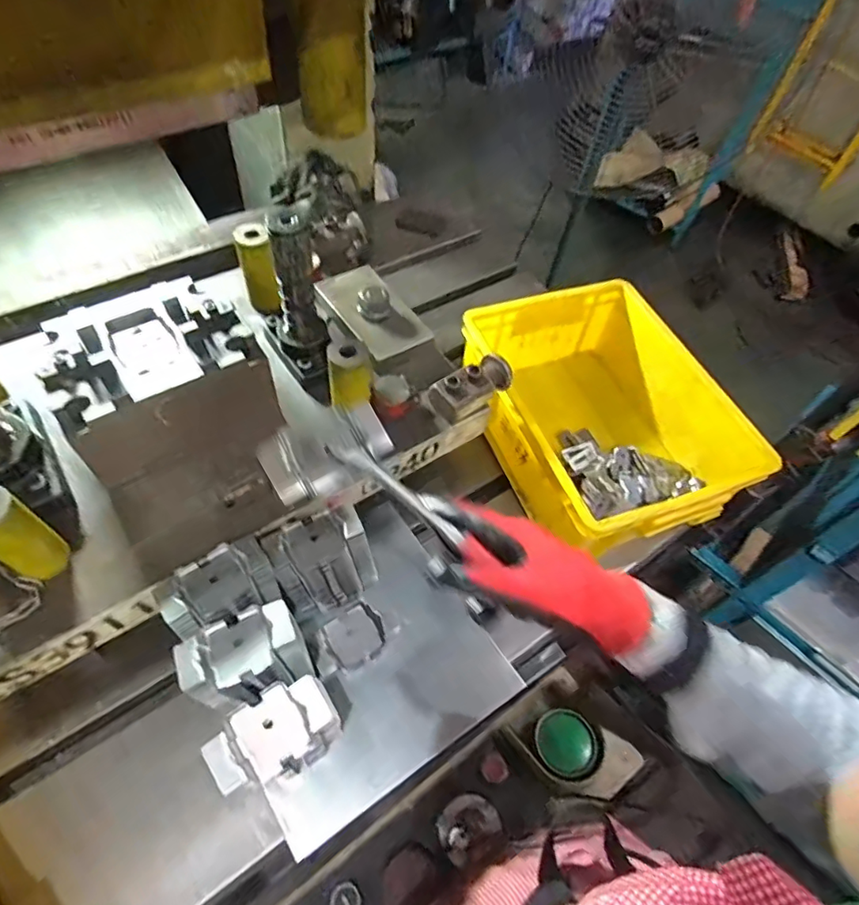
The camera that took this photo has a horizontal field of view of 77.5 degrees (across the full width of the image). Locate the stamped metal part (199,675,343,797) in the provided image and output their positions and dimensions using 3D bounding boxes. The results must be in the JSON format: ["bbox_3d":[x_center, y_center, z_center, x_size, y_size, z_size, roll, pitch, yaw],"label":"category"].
[{"bbox_3d":[-0.116,0.214,0.404,0.092,0.015,0.062,-31,81,-15],"label":"stamped metal part"}]

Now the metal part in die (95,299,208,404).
[{"bbox_3d":[-0.256,-0.093,0.490,0.062,0.019,0.100,-28,62,-22],"label":"metal part in die"}]

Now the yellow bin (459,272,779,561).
[{"bbox_3d":[0.216,-0.043,0.705,0.270,0.144,0.347,-19,59,-17],"label":"yellow bin"}]

